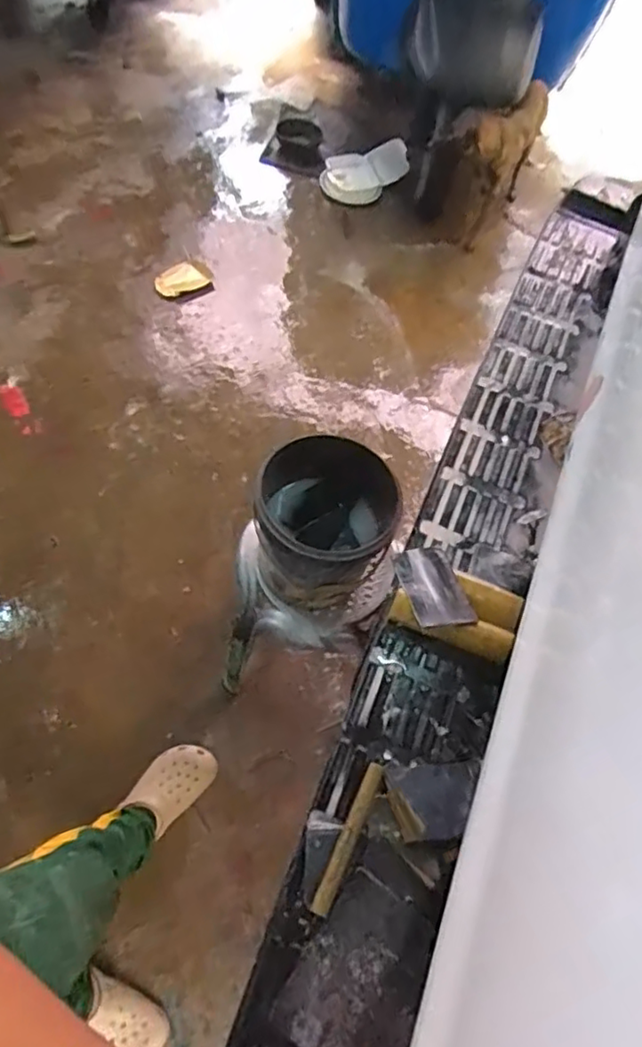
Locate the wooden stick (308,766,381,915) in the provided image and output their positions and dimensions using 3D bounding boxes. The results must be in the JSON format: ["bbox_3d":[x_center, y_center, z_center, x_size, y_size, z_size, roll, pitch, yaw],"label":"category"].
[{"bbox_3d":[0.026,0.307,0.603,0.017,0.012,0.143,25,61,6],"label":"wooden stick"}]

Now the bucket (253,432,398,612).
[{"bbox_3d":[0.004,0.005,1.052,0.217,0.236,0.239,9,60,-3],"label":"bucket"}]

